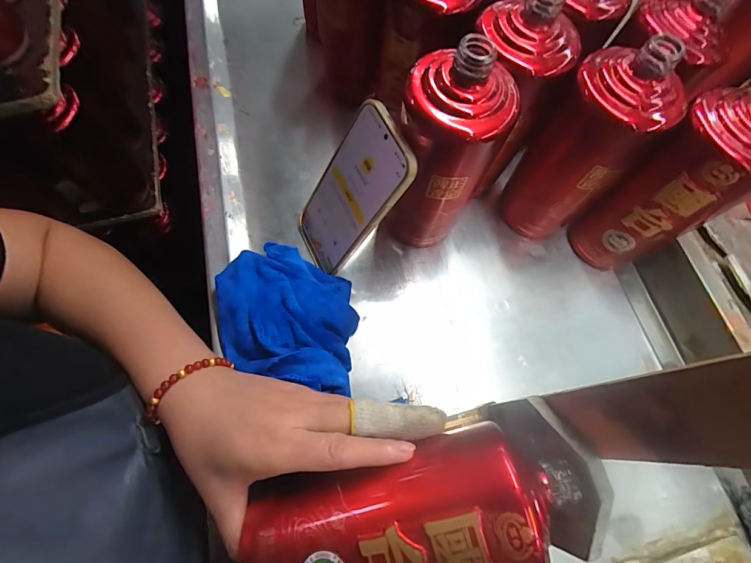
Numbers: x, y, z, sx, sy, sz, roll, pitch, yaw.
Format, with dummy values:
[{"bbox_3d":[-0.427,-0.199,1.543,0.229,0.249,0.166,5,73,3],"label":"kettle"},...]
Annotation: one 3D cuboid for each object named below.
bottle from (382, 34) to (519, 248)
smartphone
[{"bbox_3d":[0.055,-0.097,0.322,0.076,0.187,0.068,23,70,8],"label":"bottle"},{"bbox_3d":[-0.026,-0.072,0.334,0.009,0.161,0.077,-14,70,-39],"label":"smartphone"}]

